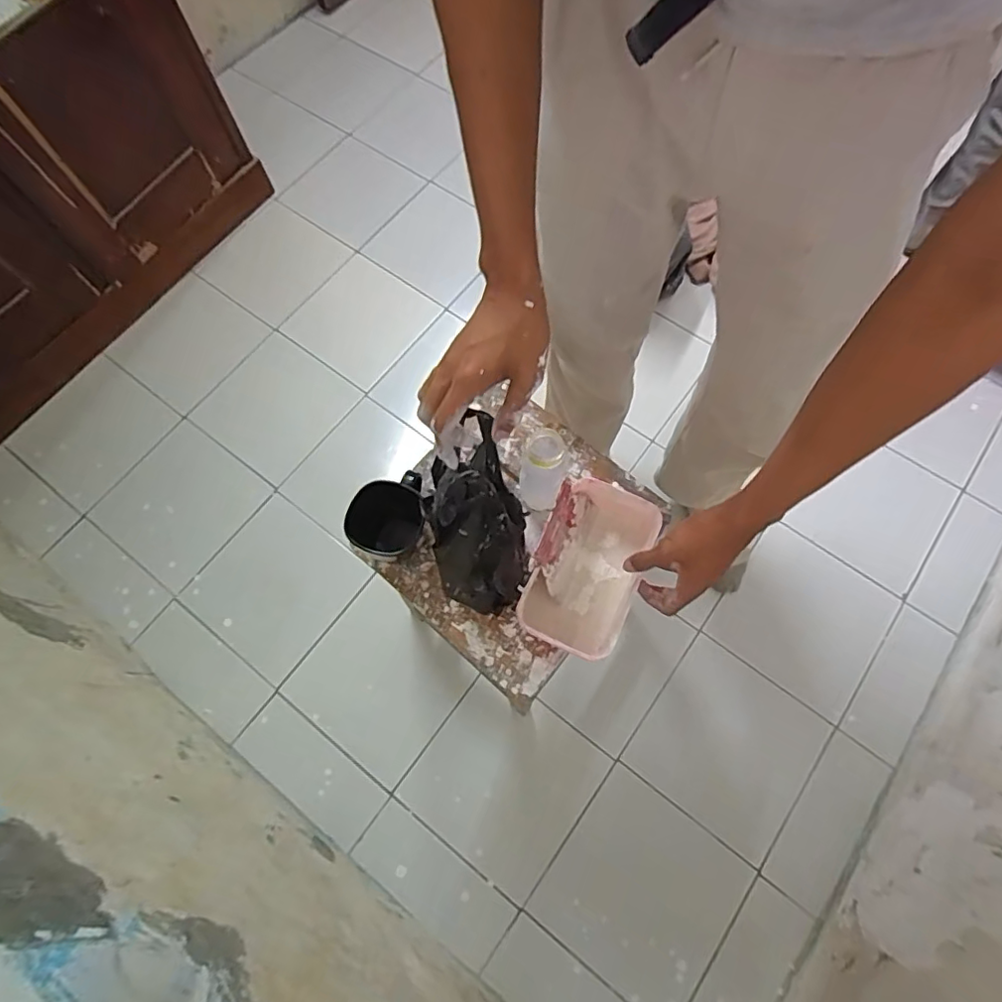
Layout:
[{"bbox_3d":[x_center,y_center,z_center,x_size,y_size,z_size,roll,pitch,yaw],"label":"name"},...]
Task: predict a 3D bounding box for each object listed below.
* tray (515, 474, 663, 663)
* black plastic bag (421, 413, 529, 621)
[{"bbox_3d":[0.097,0.075,0.639,0.115,0.087,0.179,24,72,8],"label":"tray"},{"bbox_3d":[-0.026,0.027,0.595,0.105,0.243,0.067,-1,41,-1],"label":"black plastic bag"}]

